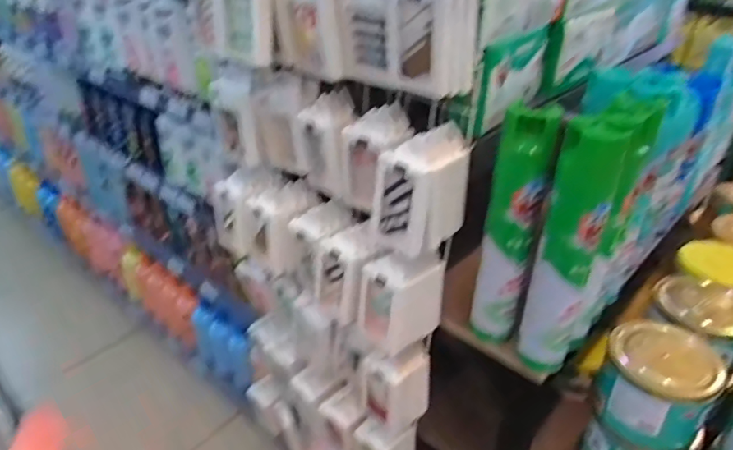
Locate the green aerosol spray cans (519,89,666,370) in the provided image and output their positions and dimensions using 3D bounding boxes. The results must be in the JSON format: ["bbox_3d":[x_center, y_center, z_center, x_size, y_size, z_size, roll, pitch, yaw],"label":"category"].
[{"bbox_3d":[0.289,0.011,0.702,0.086,0.345,0.184,20,36,27],"label":"green aerosol spray cans"}]

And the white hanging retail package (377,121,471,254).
[{"bbox_3d":[0.071,-0.047,0.678,0.064,0.134,0.114,26,39,33],"label":"white hanging retail package"}]

